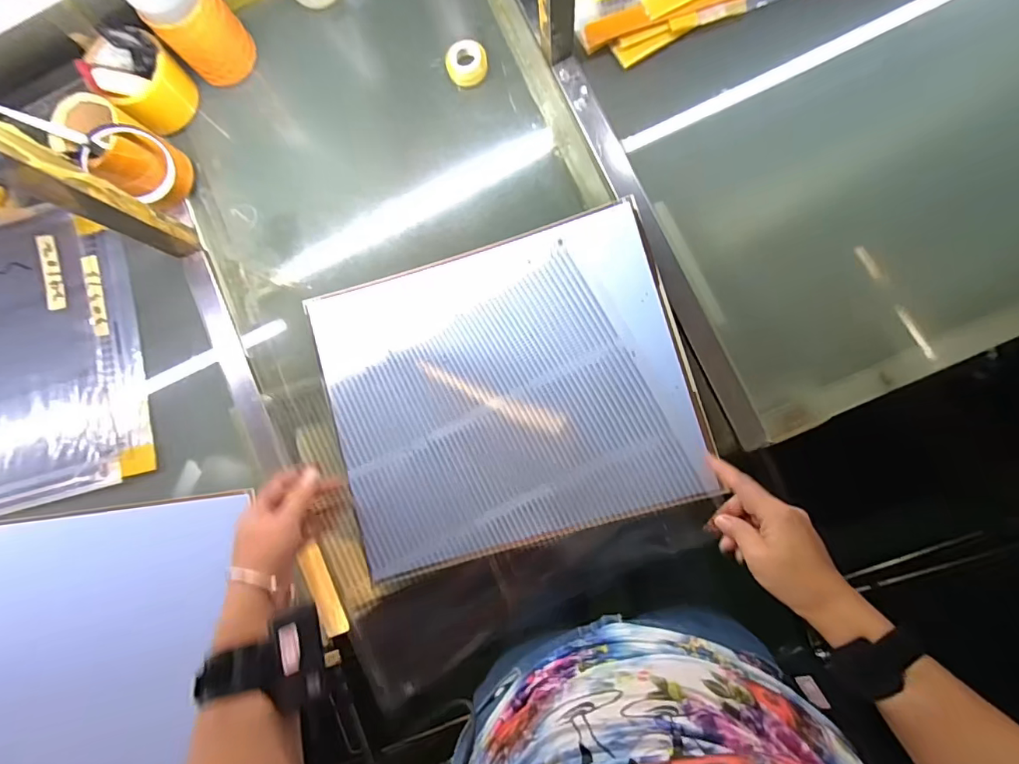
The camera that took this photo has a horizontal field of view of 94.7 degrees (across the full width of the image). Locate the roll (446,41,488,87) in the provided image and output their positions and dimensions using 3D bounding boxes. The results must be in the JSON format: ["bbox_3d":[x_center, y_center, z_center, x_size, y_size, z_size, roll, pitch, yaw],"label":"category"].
[{"bbox_3d":[-0.051,-0.382,0.562,0.047,0.021,0.042,-4,86,6],"label":"roll"}]

